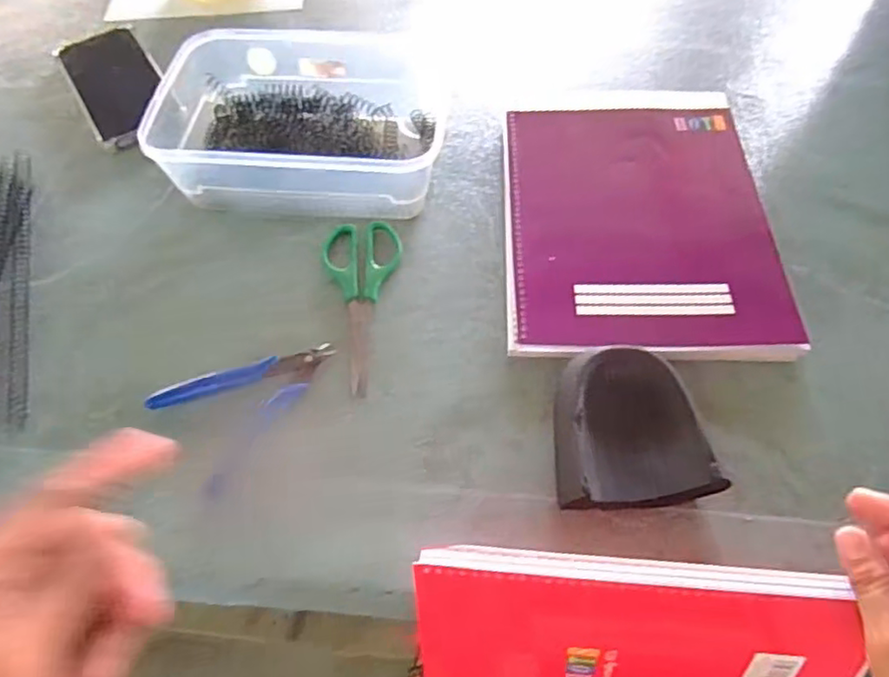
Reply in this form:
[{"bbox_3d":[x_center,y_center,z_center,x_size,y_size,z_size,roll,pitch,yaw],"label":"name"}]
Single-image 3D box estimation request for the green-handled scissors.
[{"bbox_3d":[-0.060,-0.026,0.462,0.057,0.004,0.148,-3,59,-1],"label":"green-handled scissors"}]

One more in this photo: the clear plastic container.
[{"bbox_3d":[-0.120,-0.185,0.533,0.243,0.064,0.173,4,59,3],"label":"clear plastic container"}]

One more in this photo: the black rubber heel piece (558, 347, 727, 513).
[{"bbox_3d":[0.113,0.056,0.394,0.088,0.030,0.097,-1,59,0],"label":"black rubber heel piece"}]

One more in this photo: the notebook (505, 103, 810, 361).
[{"bbox_3d":[0.149,-0.102,0.497,0.196,0.014,0.266,2,59,2],"label":"notebook"}]

